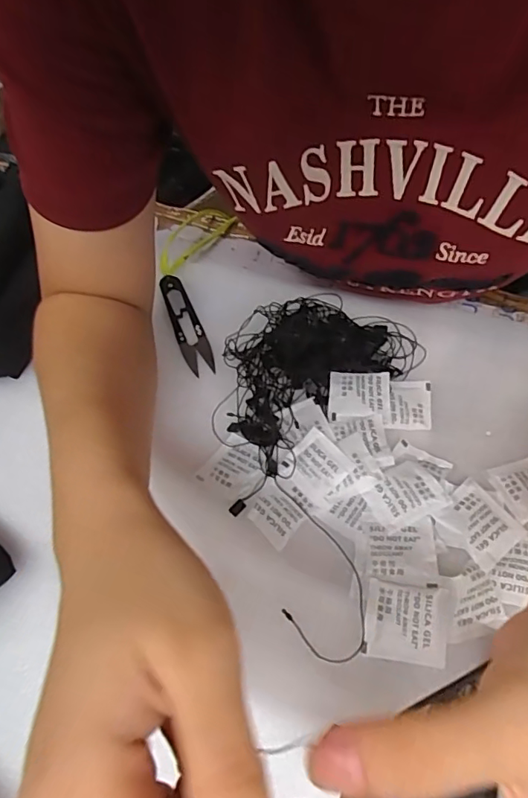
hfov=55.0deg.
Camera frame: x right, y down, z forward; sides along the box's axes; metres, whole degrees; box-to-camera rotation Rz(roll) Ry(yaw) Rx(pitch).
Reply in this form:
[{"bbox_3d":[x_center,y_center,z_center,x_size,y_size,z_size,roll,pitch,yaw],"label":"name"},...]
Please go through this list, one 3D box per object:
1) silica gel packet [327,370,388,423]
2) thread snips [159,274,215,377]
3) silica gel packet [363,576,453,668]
[{"bbox_3d":[0.066,-0.003,0.352,0.042,0.004,0.036,-1,57,4],"label":"silica gel packet"},{"bbox_3d":[-0.063,-0.062,0.402,0.021,0.007,0.102,-19,58,-8],"label":"thread snips"},{"bbox_3d":[0.076,0.118,0.270,0.042,0.006,0.039,6,79,12],"label":"silica gel packet"}]

